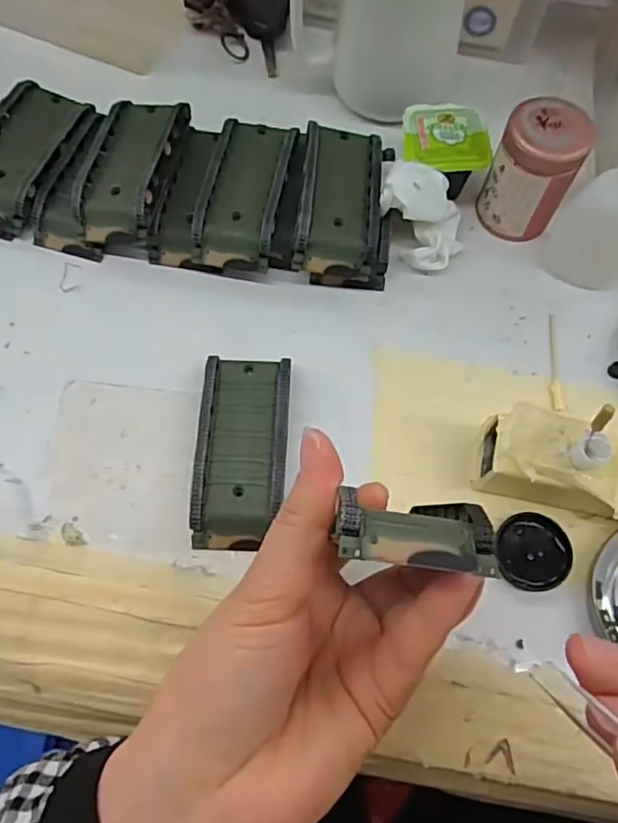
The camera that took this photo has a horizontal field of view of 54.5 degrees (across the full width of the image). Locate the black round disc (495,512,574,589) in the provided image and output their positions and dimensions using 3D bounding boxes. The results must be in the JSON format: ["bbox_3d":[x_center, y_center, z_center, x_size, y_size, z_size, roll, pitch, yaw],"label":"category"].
[{"bbox_3d":[0.108,0.067,0.286,0.034,0.004,0.035,0,69,-1],"label":"black round disc"}]

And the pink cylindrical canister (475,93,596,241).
[{"bbox_3d":[0.125,-0.135,0.338,0.043,0.062,0.043,0,69,-1],"label":"pink cylindrical canister"}]

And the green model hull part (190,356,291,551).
[{"bbox_3d":[-0.032,0.019,0.298,0.043,0.019,0.097,2,69,0],"label":"green model hull part"}]

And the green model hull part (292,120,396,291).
[{"bbox_3d":[0.022,-0.120,0.345,0.051,0.035,0.094,6,69,1],"label":"green model hull part"}]

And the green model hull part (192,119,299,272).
[{"bbox_3d":[-0.036,-0.125,0.349,0.044,0.030,0.093,11,69,3],"label":"green model hull part"}]

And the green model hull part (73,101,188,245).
[{"bbox_3d":[-0.103,-0.140,0.351,0.048,0.033,0.095,9,69,2],"label":"green model hull part"}]

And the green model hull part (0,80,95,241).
[{"bbox_3d":[-0.172,-0.152,0.356,0.050,0.019,0.098,18,69,6],"label":"green model hull part"}]

